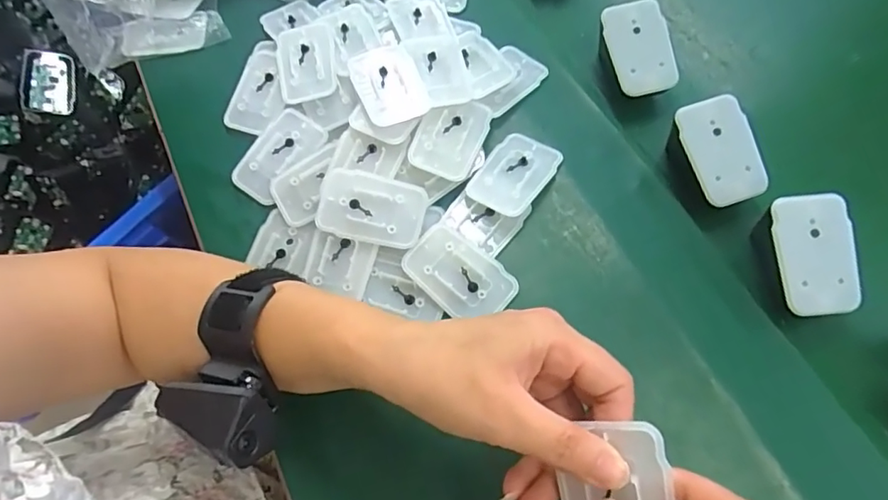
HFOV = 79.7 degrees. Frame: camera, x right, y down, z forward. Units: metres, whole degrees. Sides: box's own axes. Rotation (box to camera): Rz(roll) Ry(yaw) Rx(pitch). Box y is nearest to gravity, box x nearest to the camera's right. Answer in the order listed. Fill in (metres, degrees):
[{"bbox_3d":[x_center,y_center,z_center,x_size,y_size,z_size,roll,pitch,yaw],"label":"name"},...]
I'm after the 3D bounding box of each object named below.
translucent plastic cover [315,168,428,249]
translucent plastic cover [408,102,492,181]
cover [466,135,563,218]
[{"bbox_3d":[-0.048,-0.028,0.350,0.071,0.013,0.044,13,66,6],"label":"translucent plastic cover"},{"bbox_3d":[0.006,-0.079,0.366,0.045,0.006,0.062,23,70,-8],"label":"translucent plastic cover"},{"bbox_3d":[0.048,-0.052,0.361,0.043,0.009,0.063,32,70,14],"label":"cover"}]

